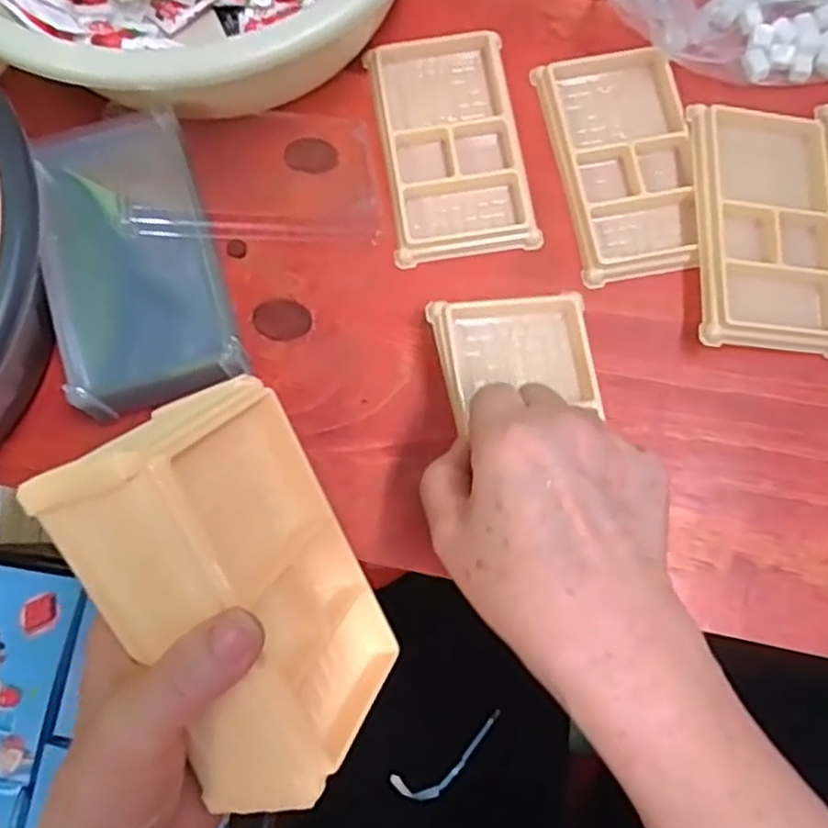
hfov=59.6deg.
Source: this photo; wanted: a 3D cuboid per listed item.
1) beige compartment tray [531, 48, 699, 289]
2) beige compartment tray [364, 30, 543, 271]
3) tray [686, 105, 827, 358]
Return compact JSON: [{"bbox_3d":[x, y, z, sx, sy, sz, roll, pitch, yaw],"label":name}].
[{"bbox_3d":[0.118,-0.141,0.402,0.072,0.008,0.132,-8,77,-1],"label":"beige compartment tray"},{"bbox_3d":[0.020,-0.152,0.409,0.074,0.010,0.136,-9,77,-1],"label":"beige compartment tray"},{"bbox_3d":[0.189,-0.103,0.387,0.076,0.022,0.138,1,77,1],"label":"tray"}]

